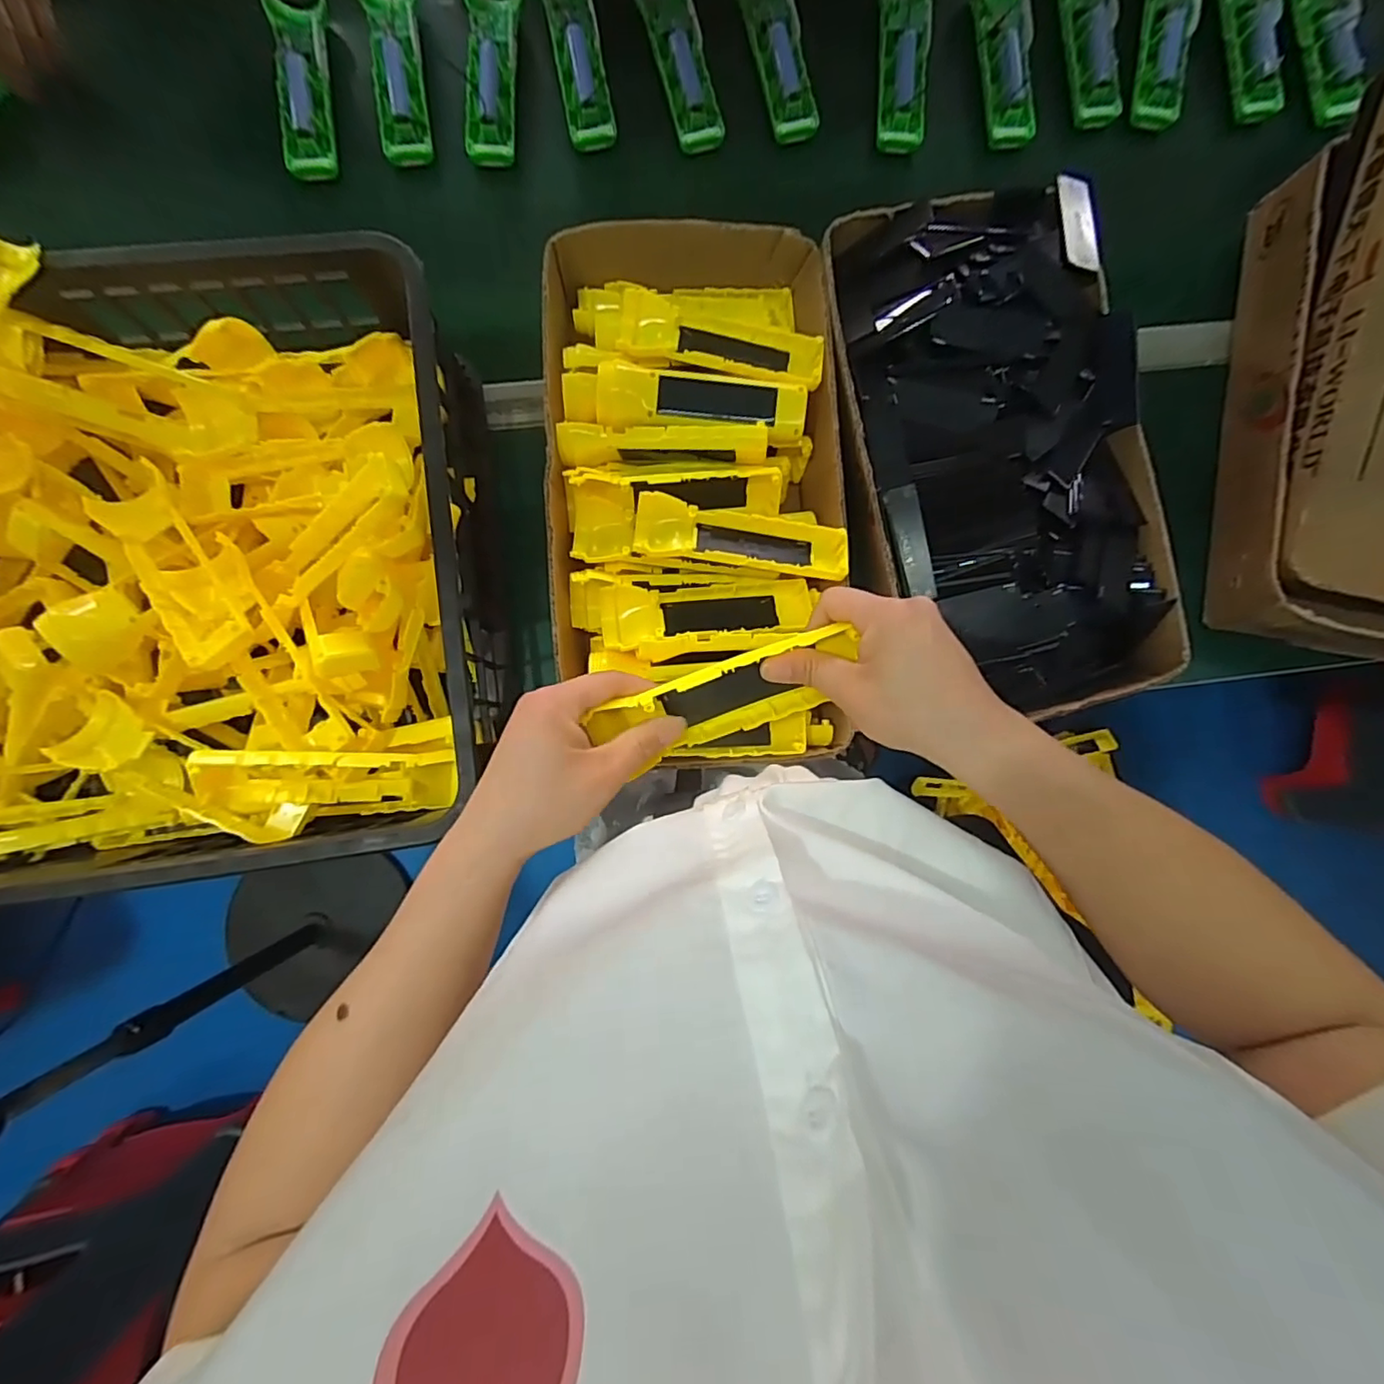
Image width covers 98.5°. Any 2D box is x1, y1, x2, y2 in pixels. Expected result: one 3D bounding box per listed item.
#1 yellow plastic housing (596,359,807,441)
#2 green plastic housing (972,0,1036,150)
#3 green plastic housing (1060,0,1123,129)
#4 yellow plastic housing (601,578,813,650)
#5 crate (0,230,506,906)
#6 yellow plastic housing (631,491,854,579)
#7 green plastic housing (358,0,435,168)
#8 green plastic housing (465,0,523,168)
[{"bbox_3d":[0.009,-0.228,0.468,0.162,0.020,0.047,1,86,-4],"label":"yellow plastic housing"},{"bbox_3d":[0.305,-0.620,0.578,0.049,0.018,0.173,-4,87,-4],"label":"green plastic housing"},{"bbox_3d":[0.391,-0.643,0.584,0.051,0.019,0.169,-7,87,-5],"label":"green plastic housing"},{"bbox_3d":[0.013,-0.060,0.458,0.162,0.033,0.048,-4,87,-4],"label":"yellow plastic housing"},{"bbox_3d":[-0.479,-0.072,0.419,0.633,0.123,0.415,-7,87,-5],"label":"crate"},{"bbox_3d":[0.038,-0.117,0.455,0.161,0.024,0.045,6,86,-4],"label":"yellow plastic housing"},{"bbox_3d":[-0.271,-0.577,0.546,0.048,0.020,0.166,-9,87,-5],"label":"green plastic housing"},{"bbox_3d":[-0.184,-0.580,0.549,0.049,0.025,0.173,-2,87,-4],"label":"green plastic housing"}]

